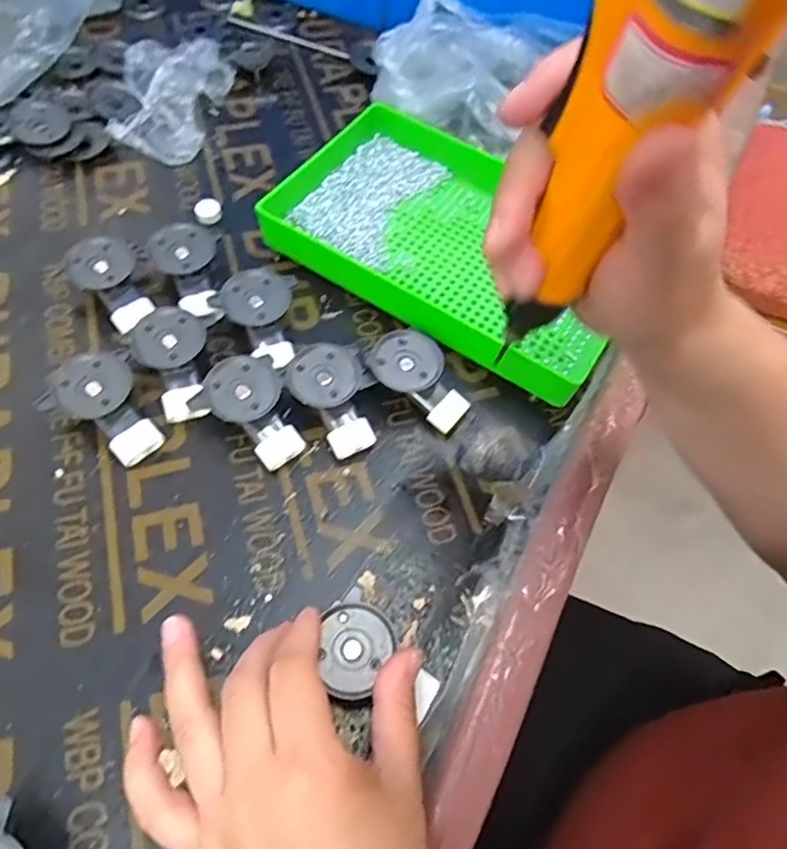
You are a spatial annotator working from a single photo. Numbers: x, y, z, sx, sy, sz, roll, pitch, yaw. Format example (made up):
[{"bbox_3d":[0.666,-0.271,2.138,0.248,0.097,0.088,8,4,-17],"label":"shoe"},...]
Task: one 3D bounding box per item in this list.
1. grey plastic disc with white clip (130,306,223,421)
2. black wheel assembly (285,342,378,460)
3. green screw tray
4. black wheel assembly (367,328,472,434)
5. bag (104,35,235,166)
[{"bbox_3d":[-0.134,-0.038,0.379,0.045,0.030,0.070,-4,61,-5],"label":"grey plastic disc with white clip"},{"bbox_3d":[-0.035,-0.014,0.373,0.047,0.029,0.064,-16,63,-12],"label":"black wheel assembly"},{"bbox_3d":[0.043,-0.132,0.433,0.251,0.042,0.160,32,64,14],"label":"green screw tray"},{"bbox_3d":[0.019,-0.028,0.383,0.063,0.030,0.041,27,63,11],"label":"black wheel assembly"},{"bbox_3d":[-0.189,-0.273,0.505,0.087,0.027,0.131,10,61,2],"label":"bag"}]

